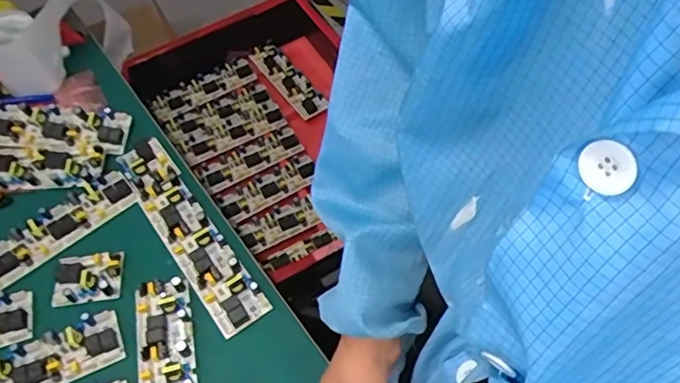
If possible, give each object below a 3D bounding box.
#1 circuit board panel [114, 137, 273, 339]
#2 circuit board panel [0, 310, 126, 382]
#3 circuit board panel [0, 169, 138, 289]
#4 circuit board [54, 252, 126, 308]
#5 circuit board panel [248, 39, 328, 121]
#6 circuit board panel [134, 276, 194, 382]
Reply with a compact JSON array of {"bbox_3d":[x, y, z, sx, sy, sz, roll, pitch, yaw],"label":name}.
[{"bbox_3d":[-0.197,0.042,0.737,0.062,0.014,0.321,-32,58,-16],"label":"circuit board panel"},{"bbox_3d":[-0.362,0.205,0.640,0.238,0.017,0.062,-24,56,-11],"label":"circuit board panel"},{"bbox_3d":[-0.381,0.054,0.750,0.234,0.014,0.067,-37,60,-19],"label":"circuit board panel"},{"bbox_3d":[-0.307,0.102,0.706,0.082,0.016,0.061,-9,55,-1],"label":"circuit board"},{"bbox_3d":[-0.116,-0.248,1.246,0.062,0.018,0.245,-31,58,-13],"label":"circuit board panel"},{"bbox_3d":[-0.198,0.169,0.648,0.062,0.017,0.161,-13,55,-4],"label":"circuit board panel"}]

